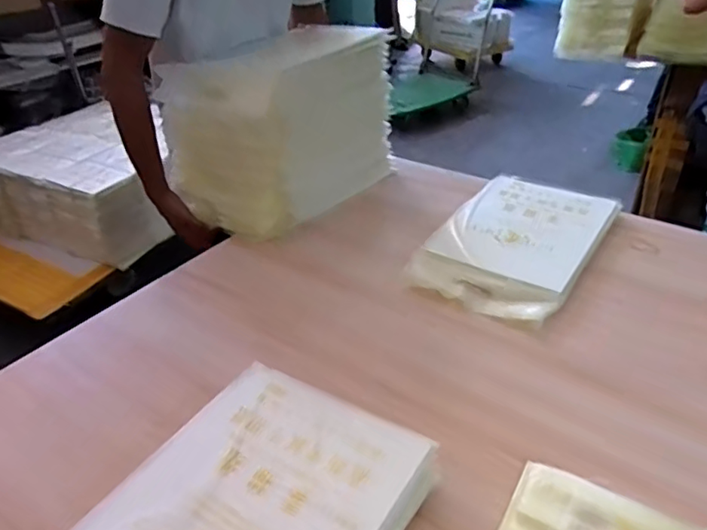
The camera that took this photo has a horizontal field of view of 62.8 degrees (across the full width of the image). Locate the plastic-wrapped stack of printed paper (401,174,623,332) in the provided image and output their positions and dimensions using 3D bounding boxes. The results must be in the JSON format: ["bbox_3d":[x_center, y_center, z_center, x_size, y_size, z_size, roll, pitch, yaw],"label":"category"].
[{"bbox_3d":[0.311,-0.050,1.119,0.278,0.042,0.453,19,39,30],"label":"plastic-wrapped stack of printed paper"}]

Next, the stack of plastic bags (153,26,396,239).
[{"bbox_3d":[-0.139,-0.308,1.279,0.253,0.331,0.457,23,42,34],"label":"stack of plastic bags"}]

